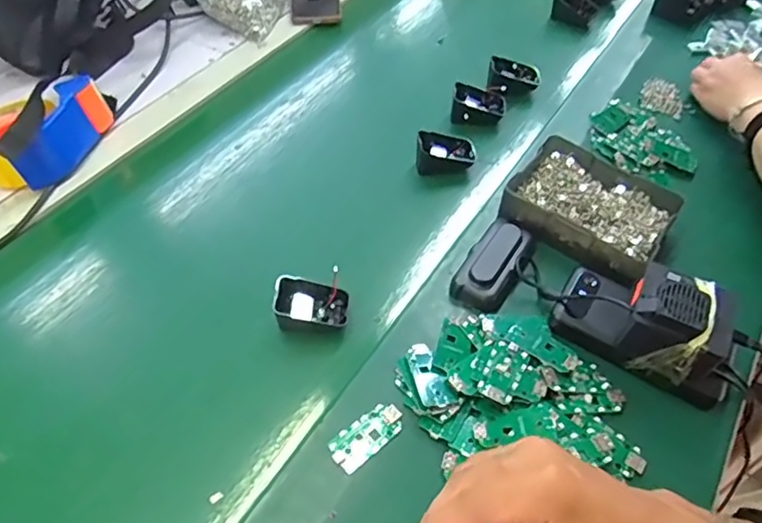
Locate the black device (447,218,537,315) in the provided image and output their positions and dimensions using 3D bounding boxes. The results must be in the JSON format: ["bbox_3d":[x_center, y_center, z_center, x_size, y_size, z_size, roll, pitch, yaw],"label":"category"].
[{"bbox_3d":[0.114,-0.002,0.574,0.054,0.032,0.112,25,55,20],"label":"black device"}]

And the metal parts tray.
[{"bbox_3d":[0.221,-0.058,0.610,0.154,0.048,0.124,28,56,22],"label":"metal parts tray"}]

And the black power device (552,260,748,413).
[{"bbox_3d":[0.236,0.045,0.501,0.150,0.066,0.071,27,56,21],"label":"black power device"}]

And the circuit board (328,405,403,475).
[{"bbox_3d":[-0.011,0.141,0.472,0.065,0.004,0.032,-34,58,-24],"label":"circuit board"}]

